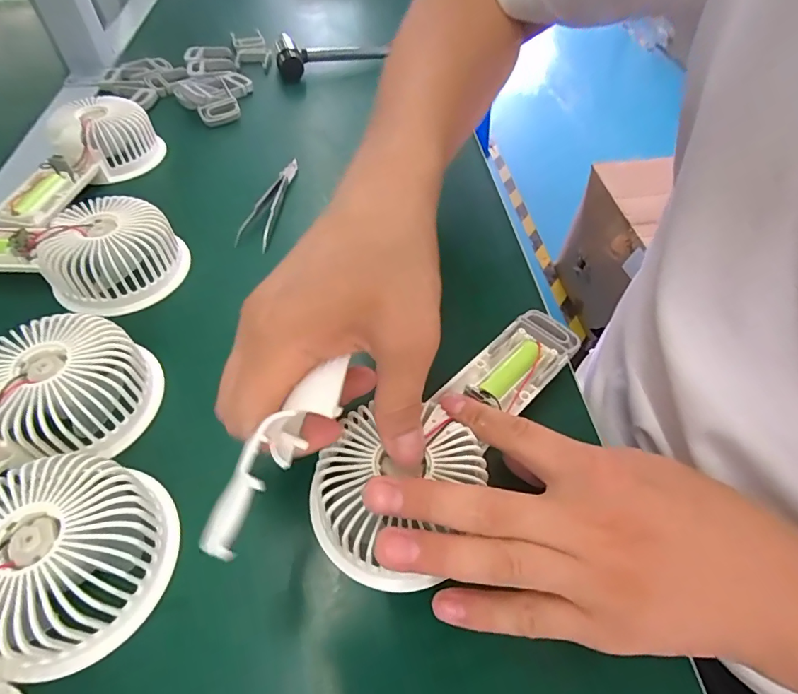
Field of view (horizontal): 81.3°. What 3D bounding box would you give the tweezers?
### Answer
[{"bbox_3d":[-0.102,-0.117,0.381,0.016,0.020,0.111,12,53,9],"label":"tweezers"}]

